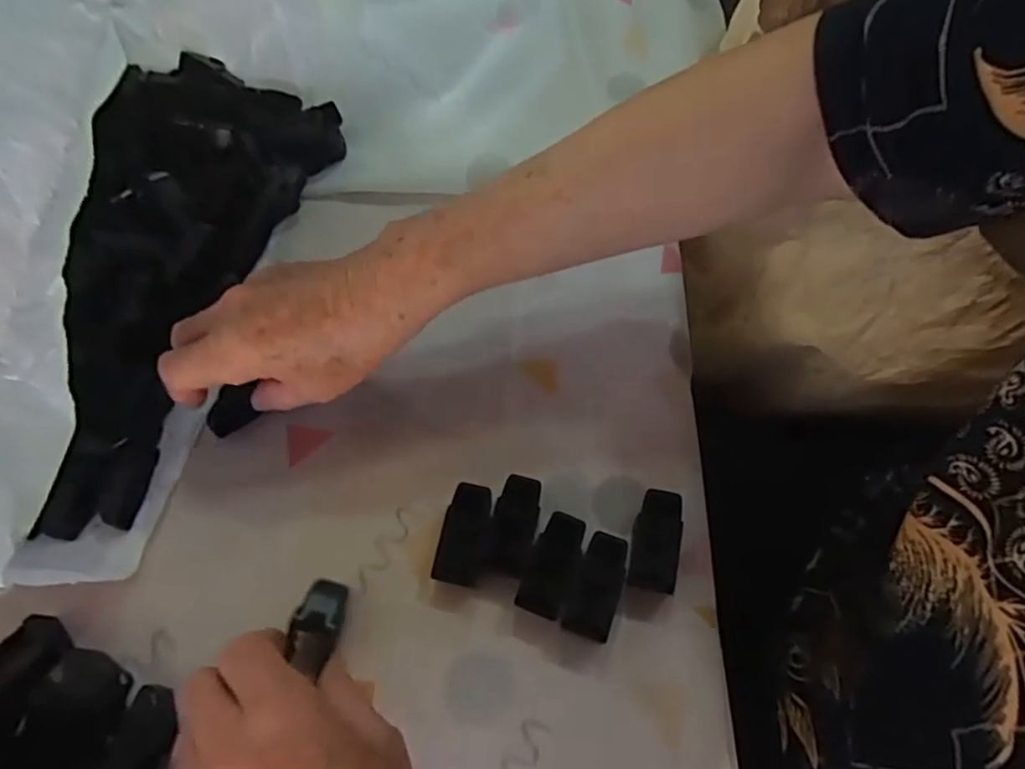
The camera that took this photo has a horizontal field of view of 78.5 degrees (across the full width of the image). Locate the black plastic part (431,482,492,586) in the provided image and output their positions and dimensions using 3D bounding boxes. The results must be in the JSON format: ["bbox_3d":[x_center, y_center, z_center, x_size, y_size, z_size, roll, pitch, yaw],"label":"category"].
[{"bbox_3d":[-0.023,0.078,0.325,0.025,0.017,0.049,9,64,5],"label":"black plastic part"}]

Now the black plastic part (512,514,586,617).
[{"bbox_3d":[0.020,0.091,0.317,0.024,0.018,0.049,20,66,10],"label":"black plastic part"}]

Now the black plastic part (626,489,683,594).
[{"bbox_3d":[0.072,0.080,0.320,0.023,0.020,0.049,12,64,6],"label":"black plastic part"}]

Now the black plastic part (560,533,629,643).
[{"bbox_3d":[0.042,0.101,0.313,0.024,0.018,0.049,20,65,10],"label":"black plastic part"}]

